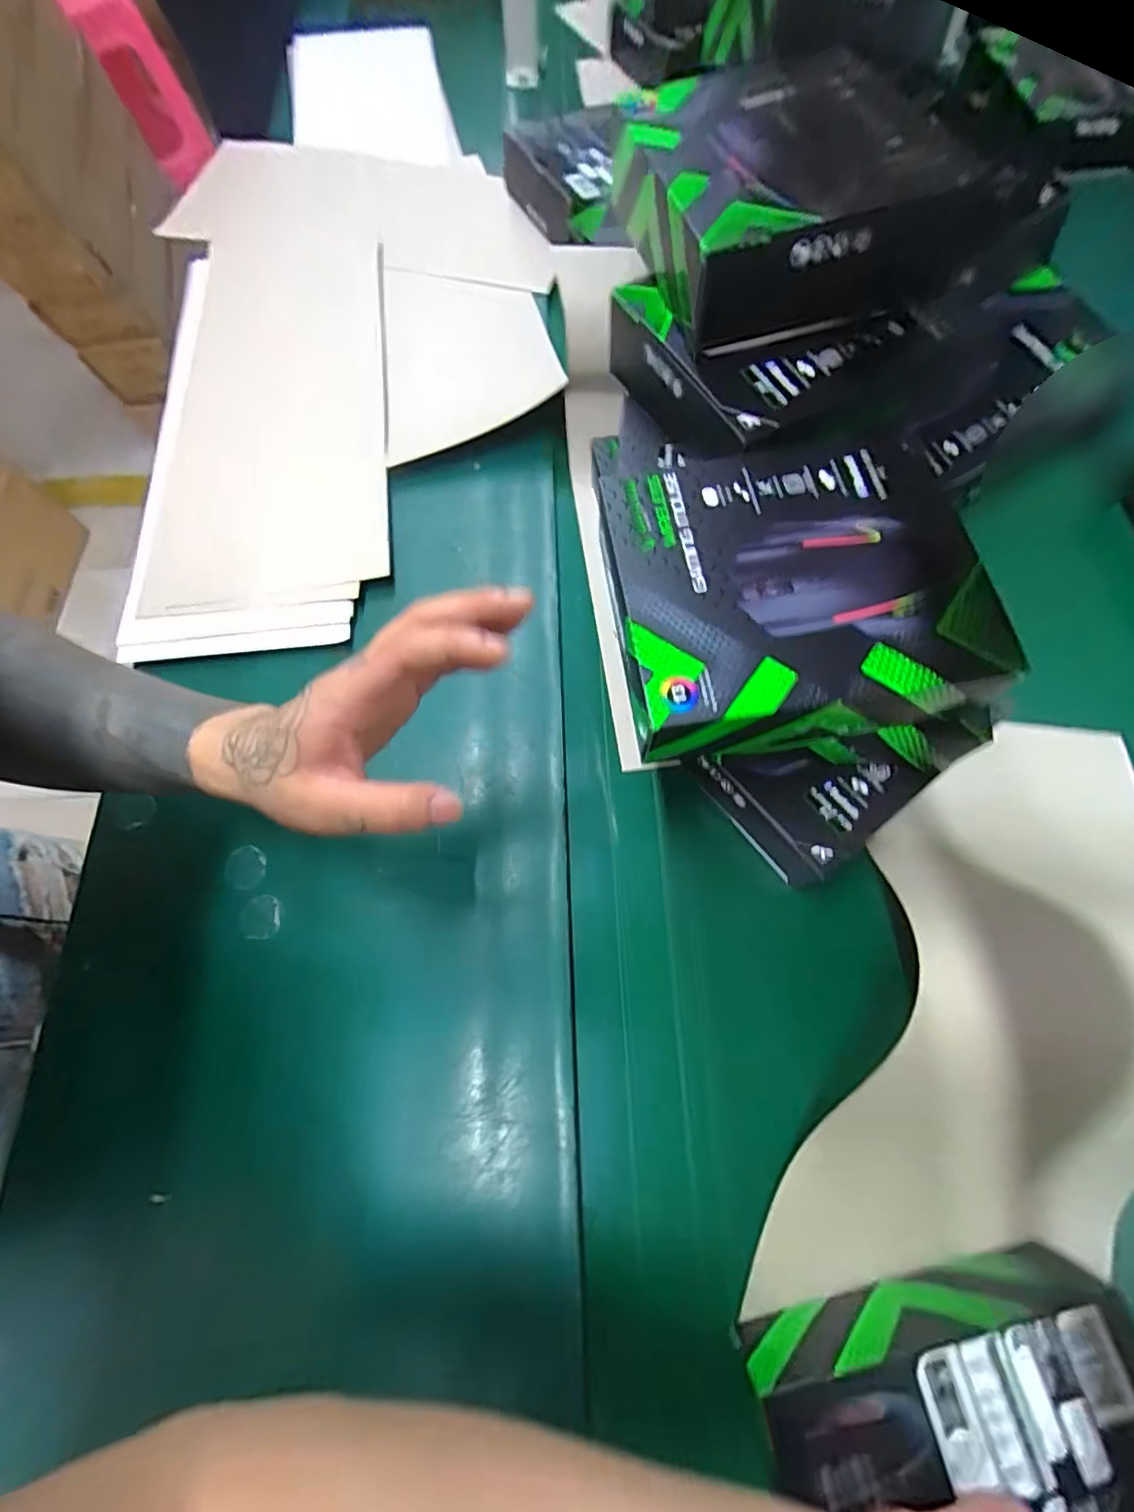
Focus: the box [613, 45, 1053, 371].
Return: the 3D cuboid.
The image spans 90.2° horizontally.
[{"bbox_3d":[0.128,-0.343,0.351,0.158,0.070,0.188,-10,70,-1],"label":"box"}]

